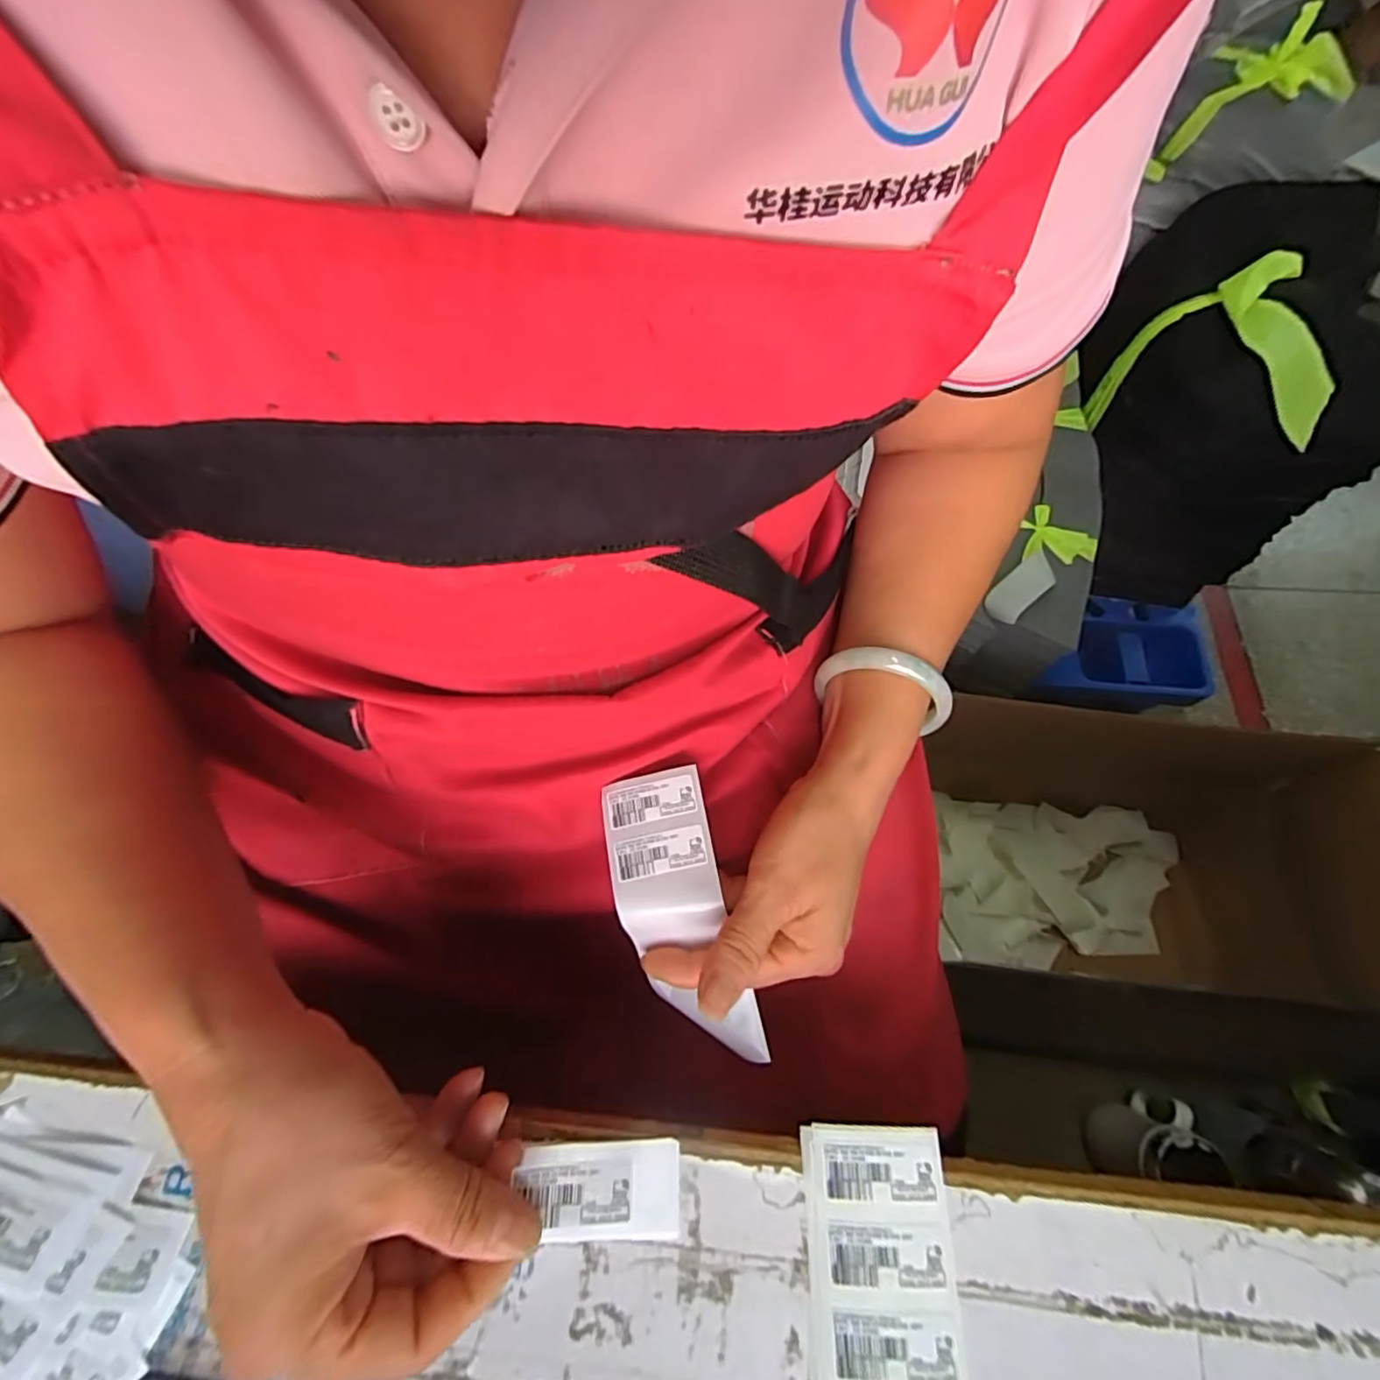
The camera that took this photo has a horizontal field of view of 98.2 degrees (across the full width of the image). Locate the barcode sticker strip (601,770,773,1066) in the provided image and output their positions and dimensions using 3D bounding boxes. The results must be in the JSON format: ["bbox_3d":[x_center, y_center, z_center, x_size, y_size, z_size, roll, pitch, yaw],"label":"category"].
[{"bbox_3d":[-0.004,0.112,0.292,0.054,0.026,0.141,-18,86,-5],"label":"barcode sticker strip"}]

